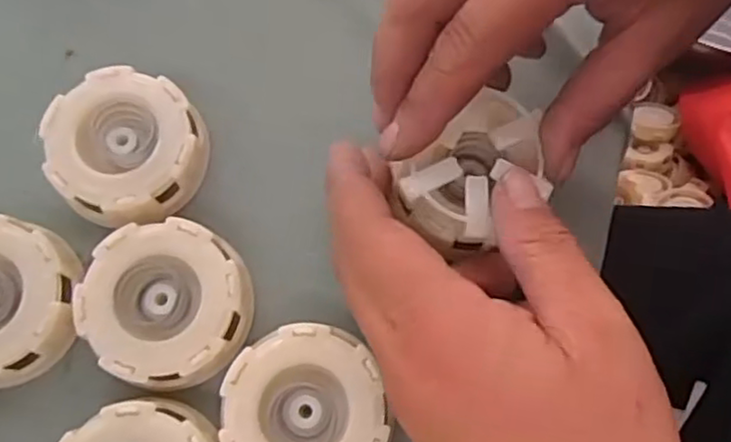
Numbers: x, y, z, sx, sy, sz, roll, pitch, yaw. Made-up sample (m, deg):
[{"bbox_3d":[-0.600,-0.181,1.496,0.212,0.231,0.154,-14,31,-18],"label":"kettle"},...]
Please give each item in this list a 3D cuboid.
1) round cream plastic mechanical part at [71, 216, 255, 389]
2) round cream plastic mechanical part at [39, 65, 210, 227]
[{"bbox_3d":[-0.074,0.031,0.257,0.060,0.022,0.059,0,73,-1],"label":"round cream plastic mechanical part"},{"bbox_3d":[-0.095,-0.028,0.274,0.058,0.023,0.061,0,73,-1],"label":"round cream plastic mechanical part"}]

